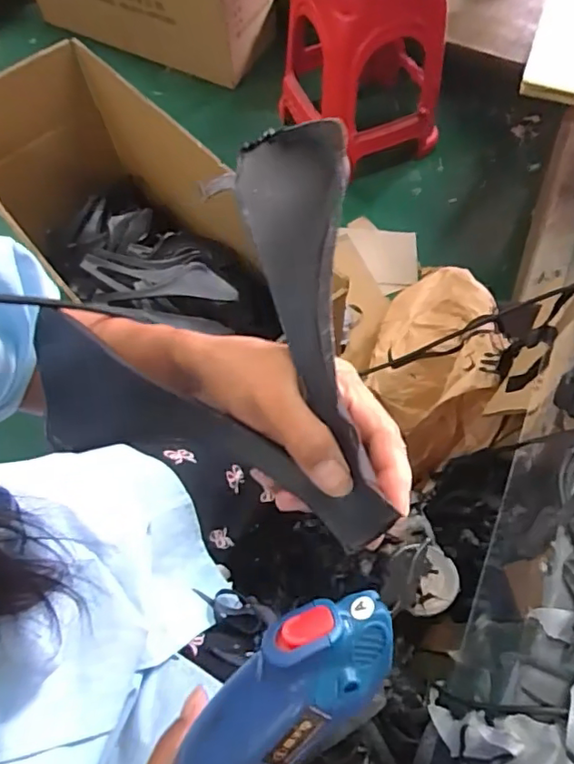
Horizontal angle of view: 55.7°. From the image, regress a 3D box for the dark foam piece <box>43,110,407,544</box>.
[{"bbox_3d":[-0.027,-0.044,0.281,0.203,0.034,0.196,15,83,22],"label":"dark foam piece"}]

